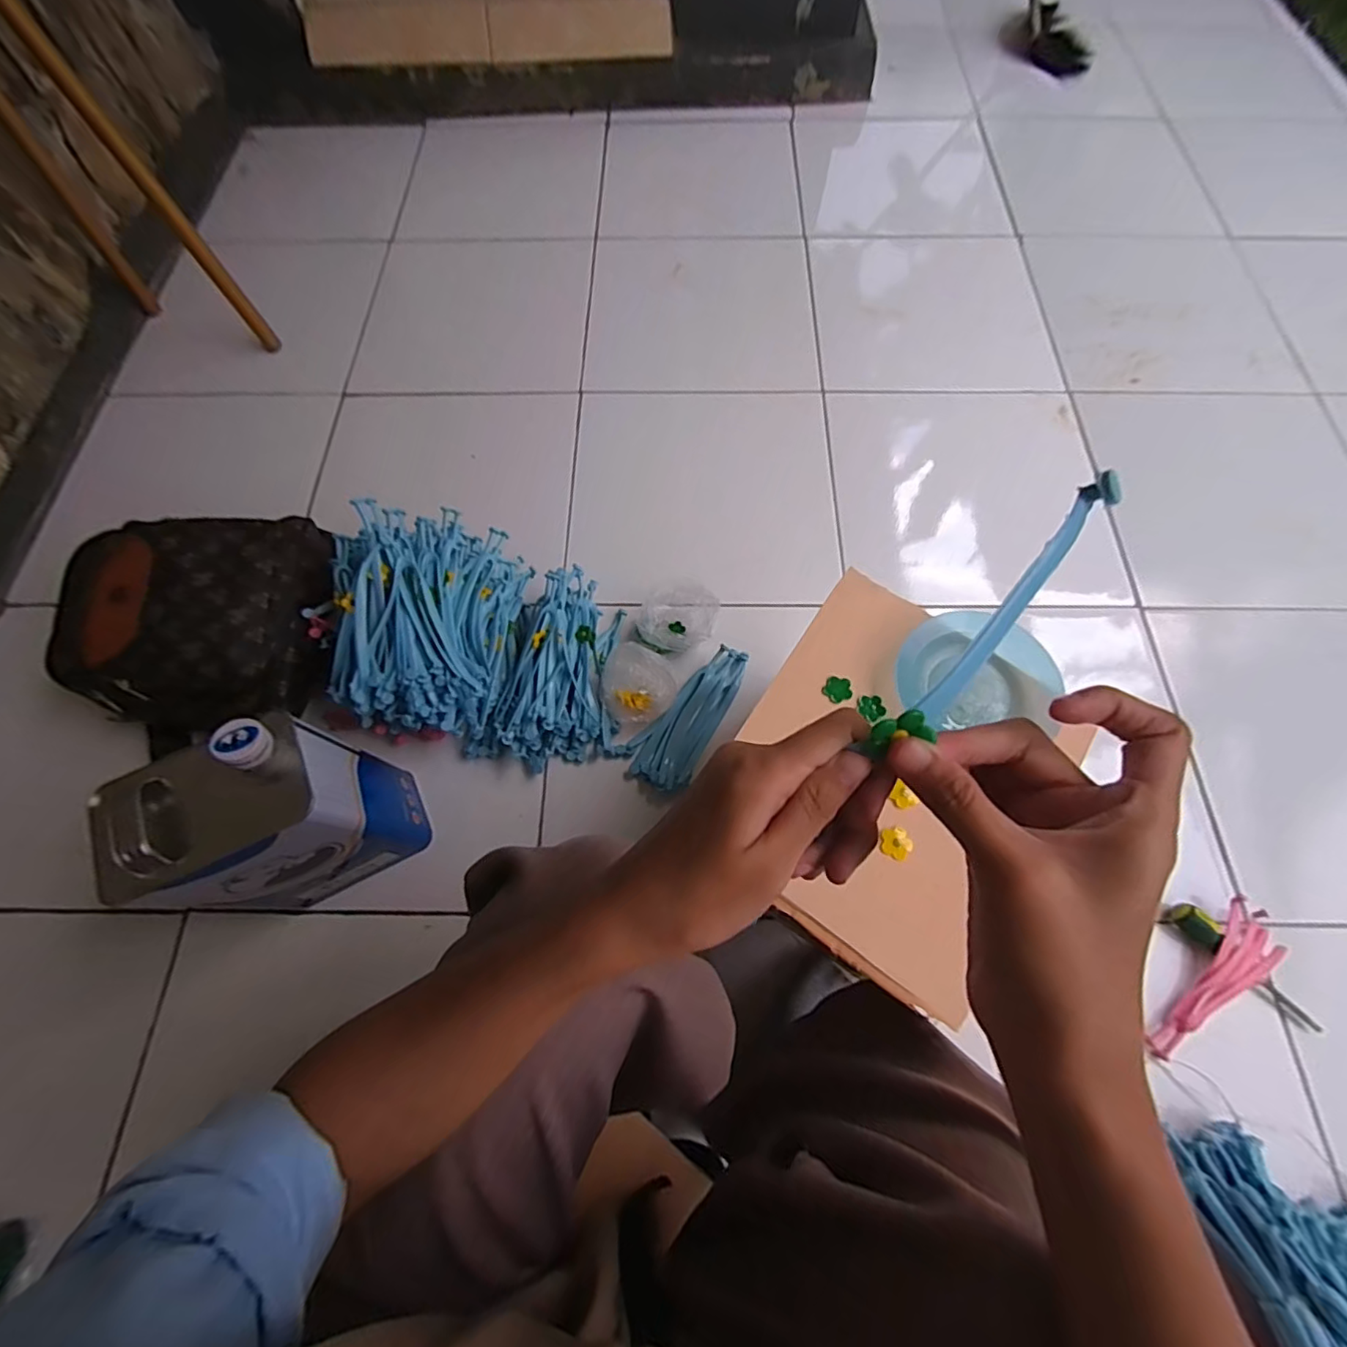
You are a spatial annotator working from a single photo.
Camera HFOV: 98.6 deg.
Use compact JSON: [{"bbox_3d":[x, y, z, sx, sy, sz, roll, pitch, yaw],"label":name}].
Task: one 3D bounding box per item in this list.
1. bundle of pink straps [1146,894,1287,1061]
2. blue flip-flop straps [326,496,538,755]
[{"bbox_3d":[0.577,0.333,0.618,0.195,0.034,0.056,-42,73,-15],"label":"bundle of pink straps"},{"bbox_3d":[-0.302,-0.069,0.692,0.198,0.174,0.261,10,68,5],"label":"blue flip-flop straps"}]

